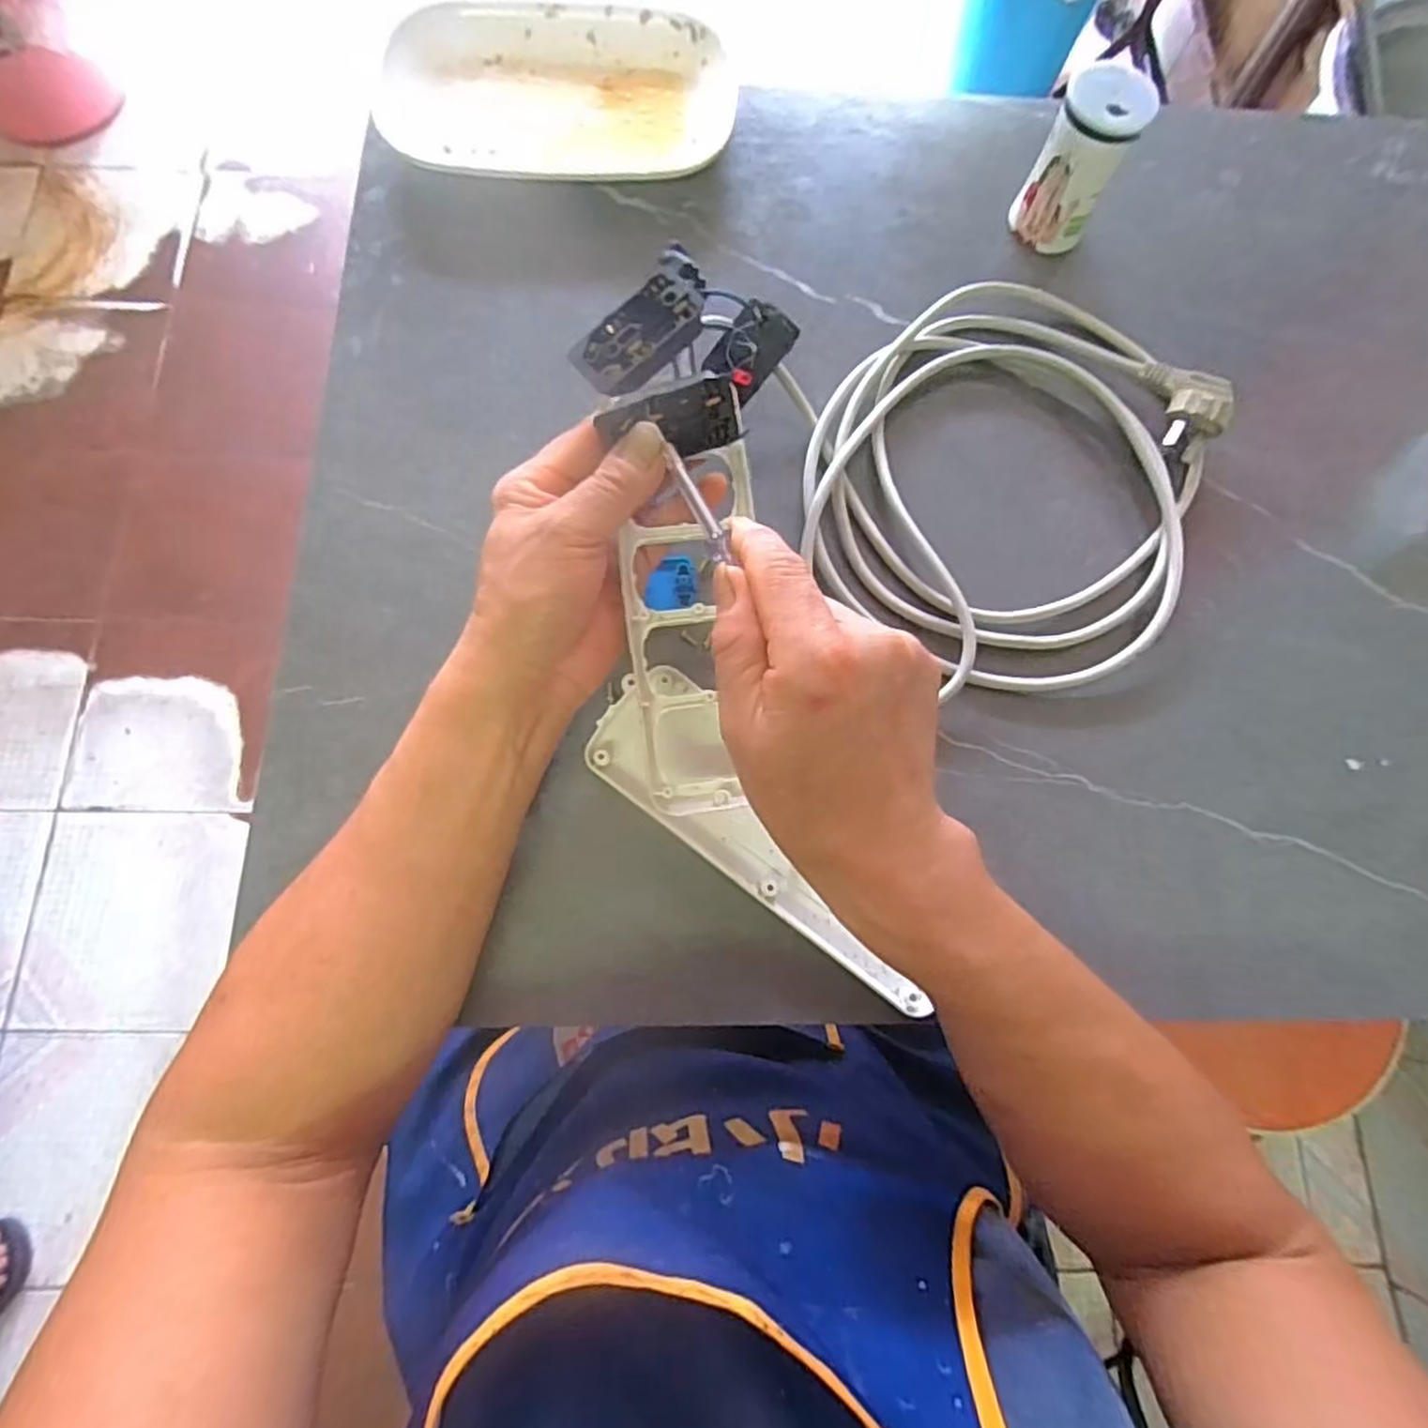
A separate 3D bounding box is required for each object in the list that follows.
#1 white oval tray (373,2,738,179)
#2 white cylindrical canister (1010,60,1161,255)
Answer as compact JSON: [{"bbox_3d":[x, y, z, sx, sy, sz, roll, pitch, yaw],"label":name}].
[{"bbox_3d":[-0.100,-0.404,0.468,0.216,0.029,0.119,-5,75,-3],"label":"white oval tray"},{"bbox_3d":[0.220,-0.331,0.434,0.047,0.086,0.042,32,76,7],"label":"white cylindrical canister"}]

